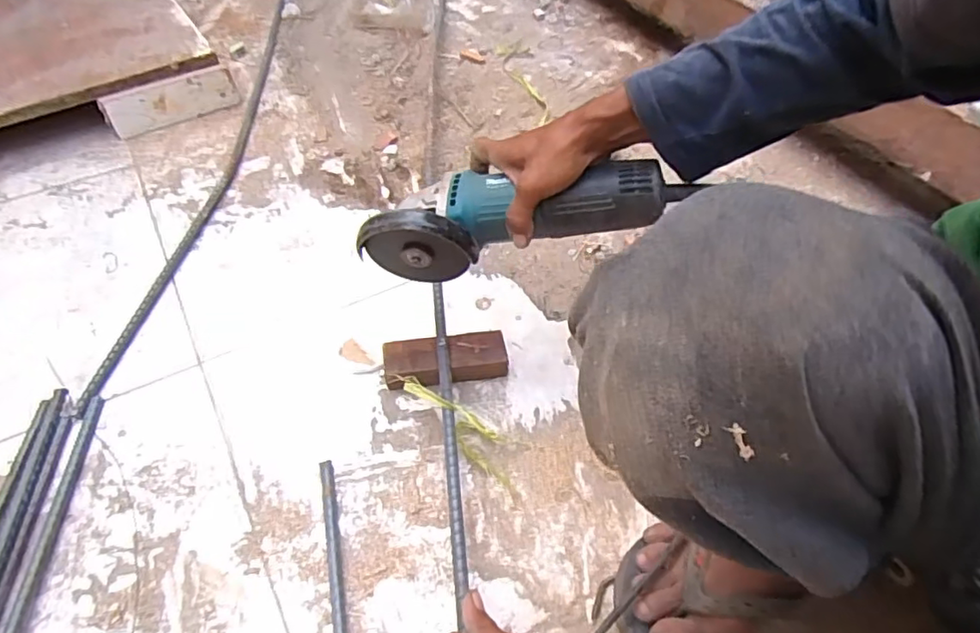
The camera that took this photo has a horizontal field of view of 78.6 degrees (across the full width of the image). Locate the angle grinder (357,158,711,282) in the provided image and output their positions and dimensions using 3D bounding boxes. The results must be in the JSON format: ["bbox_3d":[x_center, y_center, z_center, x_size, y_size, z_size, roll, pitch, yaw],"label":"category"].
[{"bbox_3d":[0.018,-0.090,0.544,0.271,0.092,0.073,-9,49,13],"label":"angle grinder"}]

